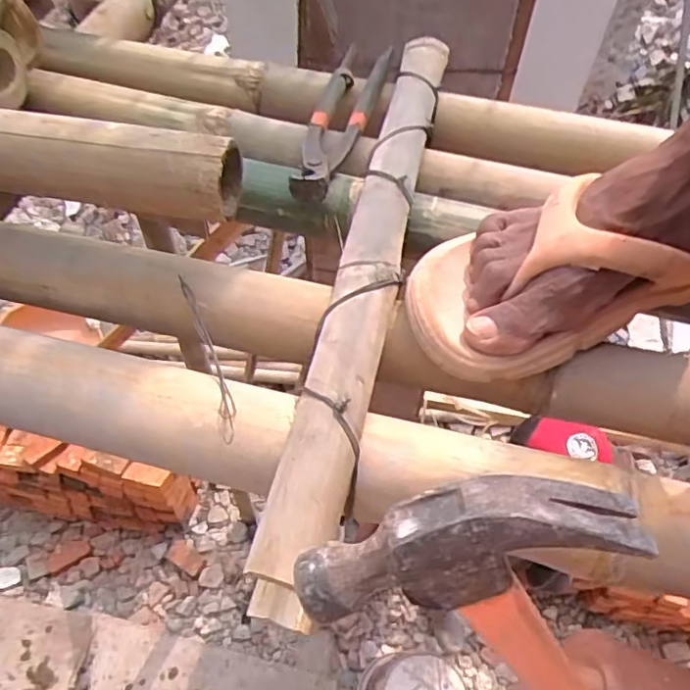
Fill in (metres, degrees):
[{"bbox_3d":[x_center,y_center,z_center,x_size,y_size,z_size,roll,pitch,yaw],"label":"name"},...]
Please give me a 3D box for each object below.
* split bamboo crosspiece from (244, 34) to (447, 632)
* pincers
[{"bbox_3d":[0.020,-0.072,0.403,0.039,0.013,0.501,11,55,6],"label":"split bamboo crosspiece"},{"bbox_3d":[-0.004,-0.188,0.496,0.052,0.035,0.204,11,55,6],"label":"pincers"}]

